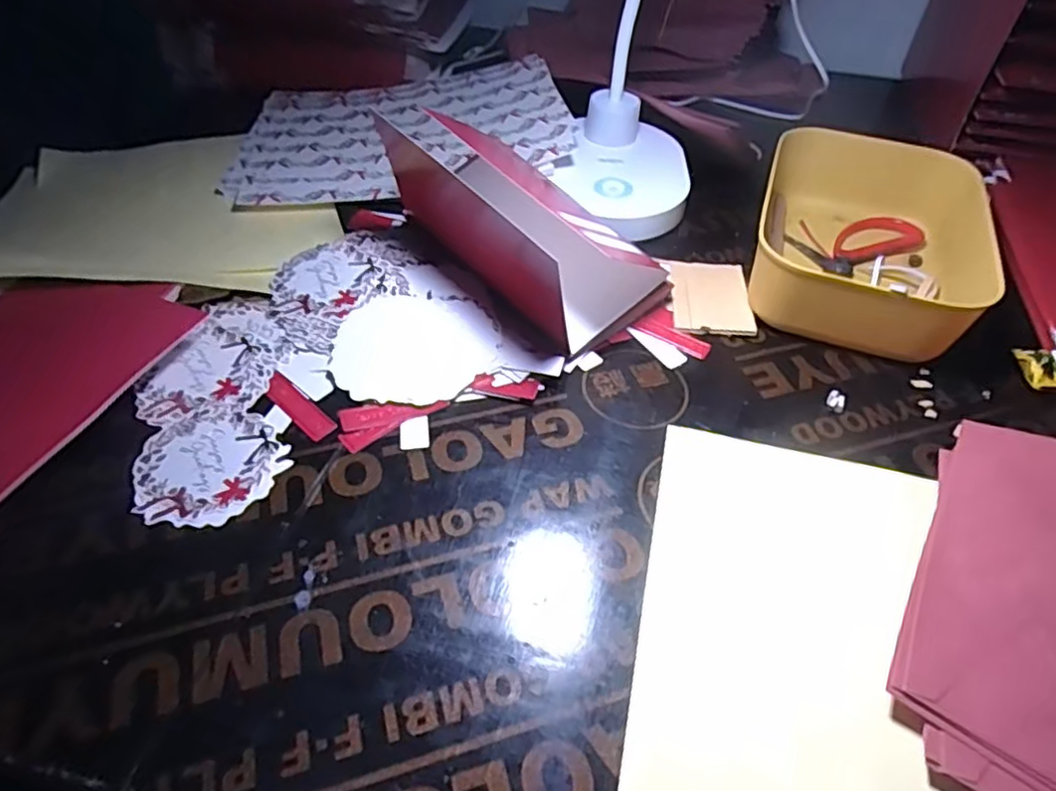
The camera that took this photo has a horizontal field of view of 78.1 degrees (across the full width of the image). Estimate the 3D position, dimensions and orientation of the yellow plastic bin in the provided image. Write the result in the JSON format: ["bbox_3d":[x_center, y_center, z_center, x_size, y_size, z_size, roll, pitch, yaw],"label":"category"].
[{"bbox_3d":[0.232,-0.109,0.447,0.128,0.058,0.195,17,50,13],"label":"yellow plastic bin"}]

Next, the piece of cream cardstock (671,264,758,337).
[{"bbox_3d":[0.125,-0.069,0.445,0.051,0.007,0.076,4,49,3],"label":"piece of cream cardstock"}]

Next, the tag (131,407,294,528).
[{"bbox_3d":[-0.170,0.035,0.341,0.074,0.004,0.072,1,49,-1],"label":"tag"}]

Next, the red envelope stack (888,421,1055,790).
[{"bbox_3d":[0.235,0.092,0.296,0.109,0.015,0.200,23,52,18],"label":"red envelope stack"}]

